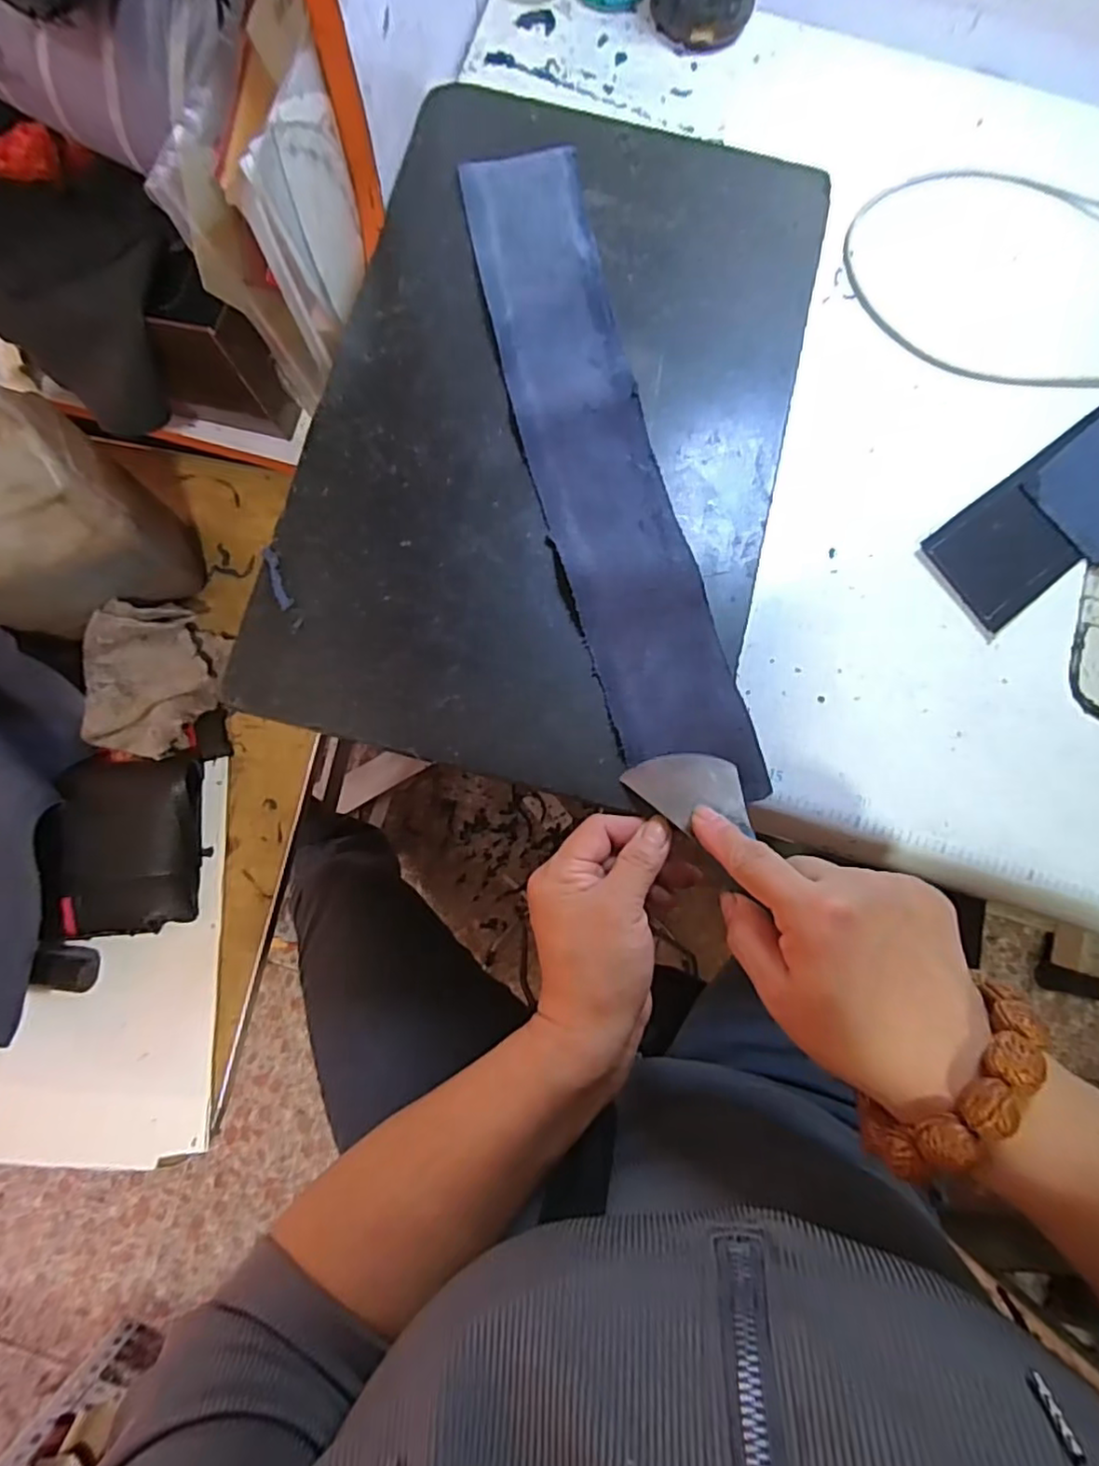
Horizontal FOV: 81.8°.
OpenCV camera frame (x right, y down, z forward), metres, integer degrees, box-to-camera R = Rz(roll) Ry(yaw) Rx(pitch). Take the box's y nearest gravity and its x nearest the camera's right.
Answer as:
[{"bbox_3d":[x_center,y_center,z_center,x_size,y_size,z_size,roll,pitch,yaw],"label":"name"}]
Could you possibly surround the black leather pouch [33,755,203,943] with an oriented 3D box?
[{"bbox_3d":[-0.350,0.091,0.522,0.107,0.041,0.148,-1,80,-1],"label":"black leather pouch"}]

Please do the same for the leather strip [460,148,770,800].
[{"bbox_3d":[0.025,-0.153,0.343,0.073,0.011,0.376,-14,81,-1],"label":"leather strip"}]

